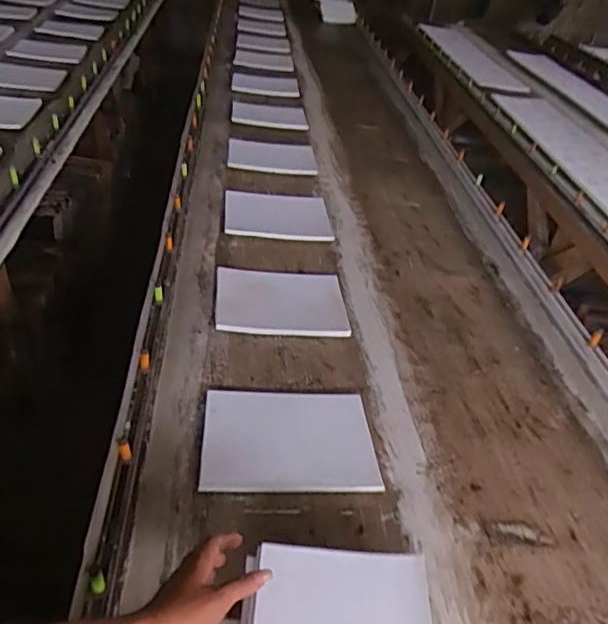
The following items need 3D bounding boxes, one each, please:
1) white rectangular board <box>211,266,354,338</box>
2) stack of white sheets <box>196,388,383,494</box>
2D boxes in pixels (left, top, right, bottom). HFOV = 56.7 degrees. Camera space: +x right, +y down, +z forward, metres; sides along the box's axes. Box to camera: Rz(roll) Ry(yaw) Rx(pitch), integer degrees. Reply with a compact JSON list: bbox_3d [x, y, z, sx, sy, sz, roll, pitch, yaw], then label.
[{"bbox_3d":[-0.050,-0.022,1.226,0.278,0.022,0.227,1,38,-11],"label":"white rectangular board"},{"bbox_3d":[-0.026,0.203,0.923,0.273,0.017,0.203,3,38,-8],"label":"stack of white sheets"}]

